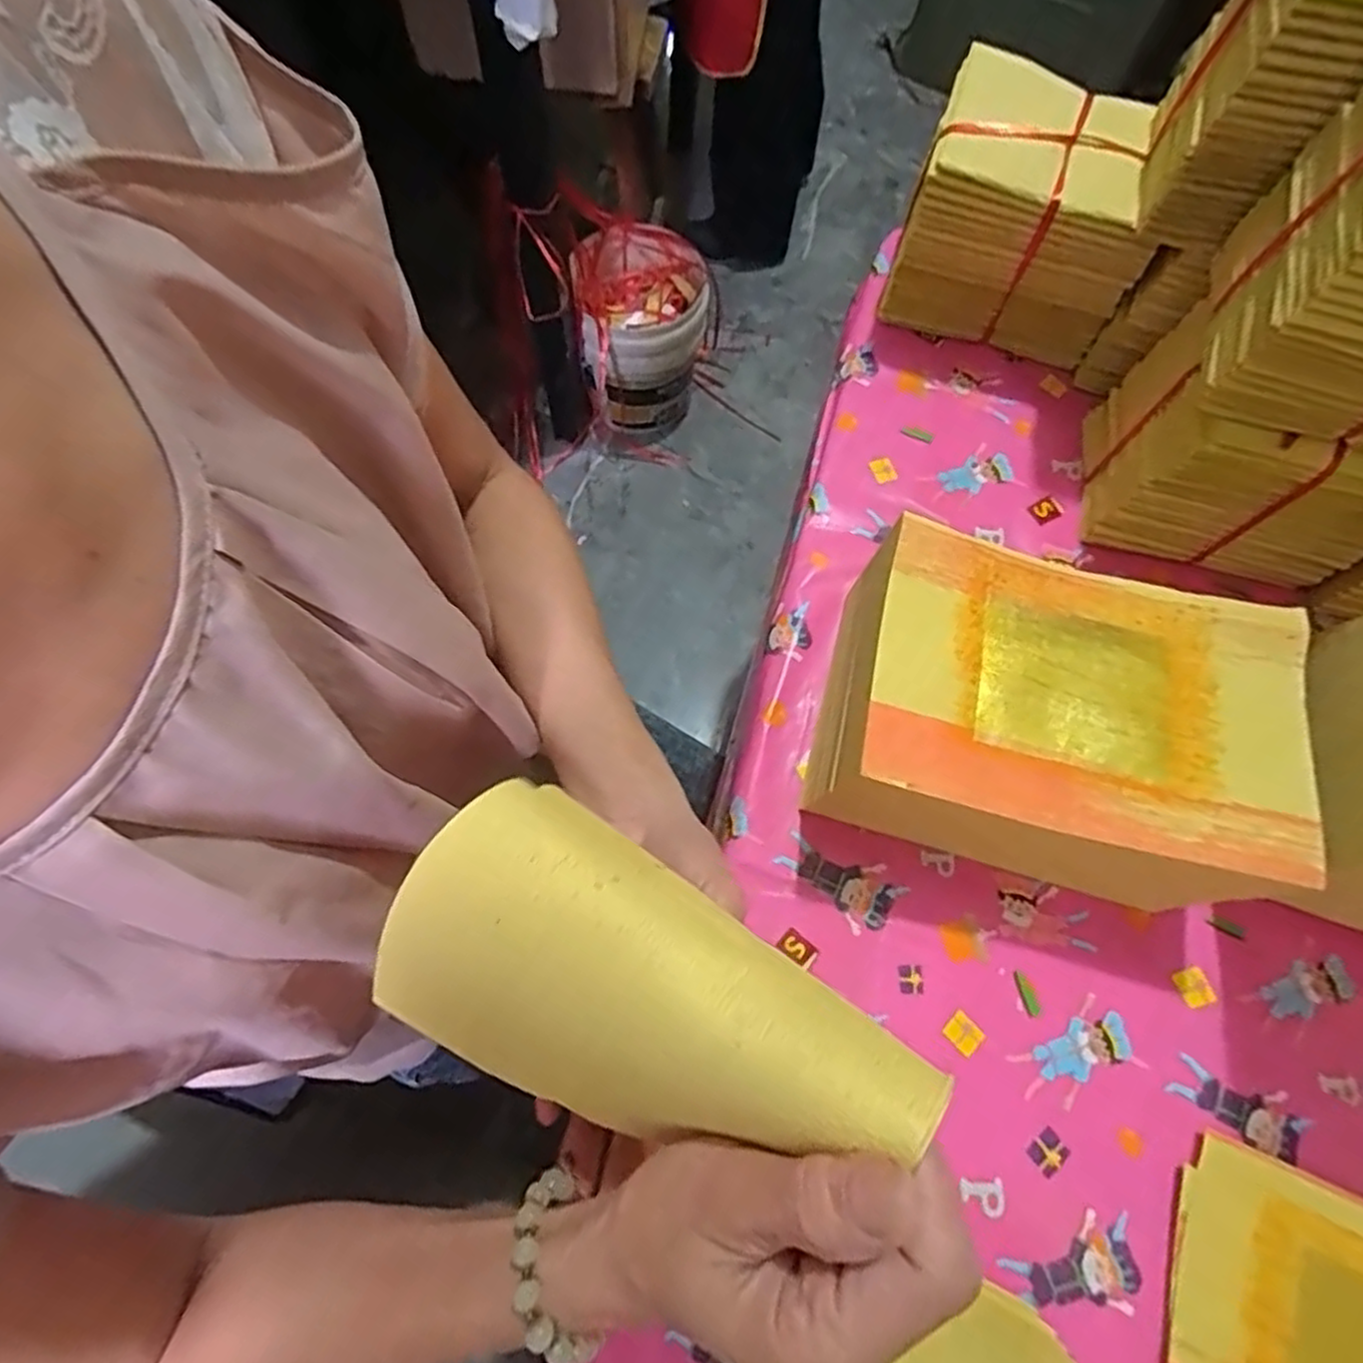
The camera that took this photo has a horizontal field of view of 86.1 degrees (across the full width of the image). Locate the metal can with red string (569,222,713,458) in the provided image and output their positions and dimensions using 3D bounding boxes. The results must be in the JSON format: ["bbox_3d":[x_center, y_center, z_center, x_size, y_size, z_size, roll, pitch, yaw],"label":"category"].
[{"bbox_3d":[-0.076,-0.638,1.394,0.243,0.304,0.252,3,71,-1],"label":"metal can with red string"}]

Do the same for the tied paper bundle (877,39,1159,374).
[{"bbox_3d":[0.260,-0.349,0.558,0.166,0.137,0.128,21,71,5],"label":"tied paper bundle"}]

